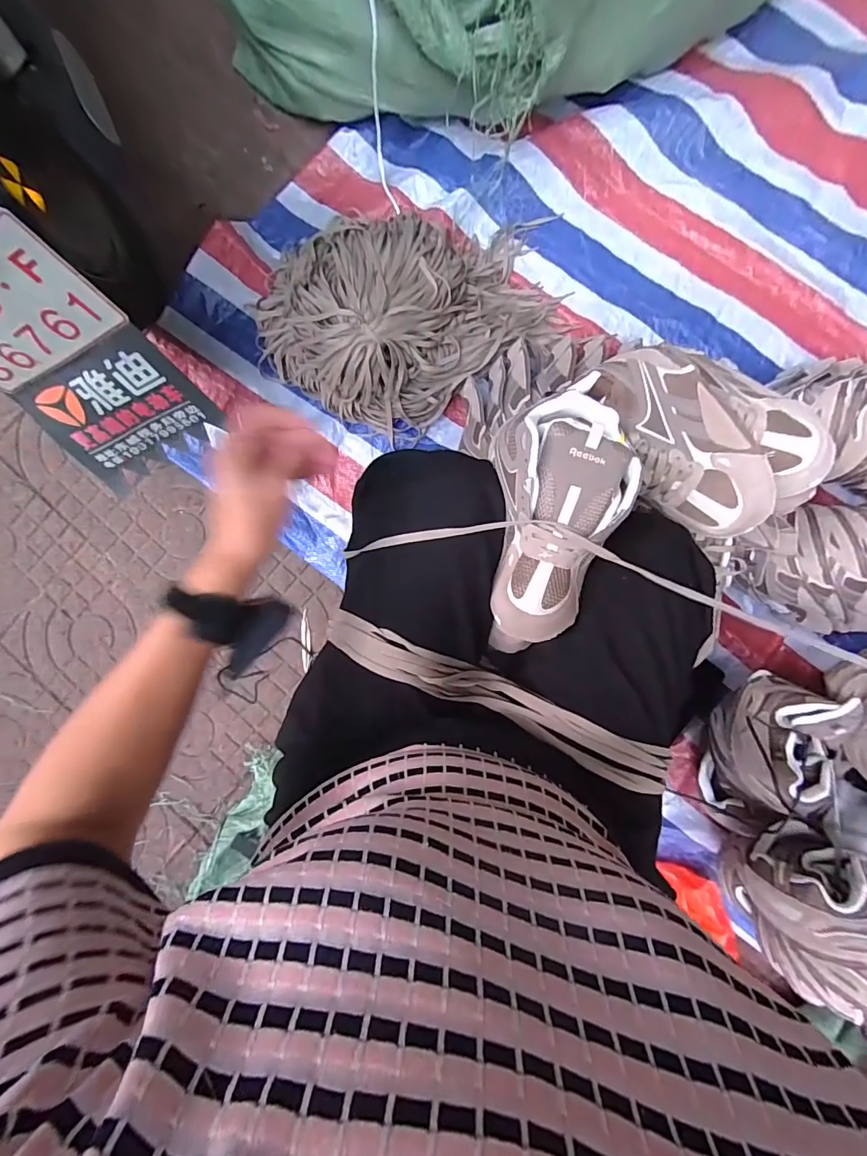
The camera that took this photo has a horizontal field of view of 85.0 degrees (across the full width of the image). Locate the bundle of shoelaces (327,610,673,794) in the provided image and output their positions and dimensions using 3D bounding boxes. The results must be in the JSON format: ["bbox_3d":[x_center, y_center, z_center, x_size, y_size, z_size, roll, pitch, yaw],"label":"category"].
[{"bbox_3d":[0.062,0.121,0.474,0.359,0.063,0.044,24,88,0],"label":"bundle of shoelaces"}]

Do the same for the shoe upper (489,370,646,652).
[{"bbox_3d":[0.115,-0.048,0.470,0.124,0.075,0.270,12,100,4],"label":"shoe upper"}]

